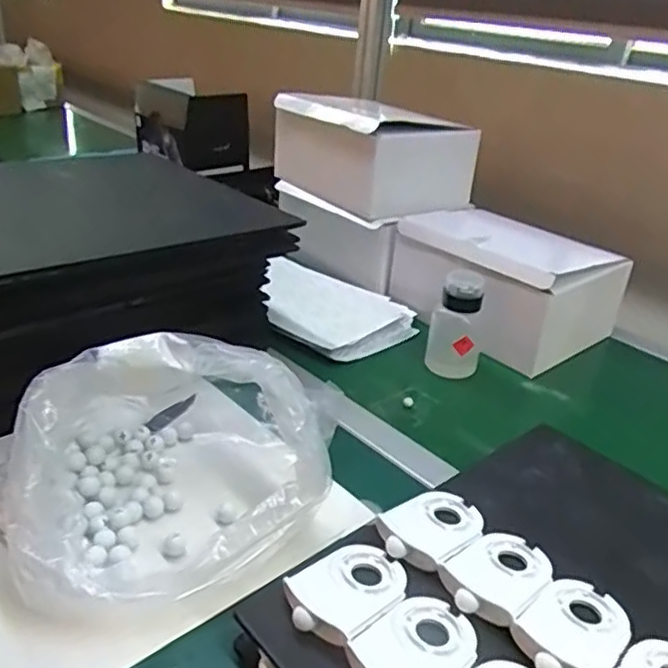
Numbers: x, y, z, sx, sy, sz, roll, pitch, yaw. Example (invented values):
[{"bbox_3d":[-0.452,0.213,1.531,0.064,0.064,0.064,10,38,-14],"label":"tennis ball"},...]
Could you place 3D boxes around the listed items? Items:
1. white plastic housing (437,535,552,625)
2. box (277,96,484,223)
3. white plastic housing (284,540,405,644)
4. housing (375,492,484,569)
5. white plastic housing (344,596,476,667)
[{"bbox_3d":[0.117,0.167,0.464,0.057,0.011,0.089,27,34,36],"label":"white plastic housing"},{"bbox_3d":[0.051,-0.273,0.996,0.195,0.127,0.247,-14,32,-32],"label":"box"},{"bbox_3d":[0.010,0.169,0.437,0.060,0.014,0.088,28,34,37],"label":"white plastic housing"},{"bbox_3d":[0.074,0.142,0.493,0.057,0.012,0.086,27,34,36],"label":"housing"},{"bbox_3d":[0.050,0.192,0.397,0.086,0.009,0.058,-21,37,-41],"label":"white plastic housing"}]

